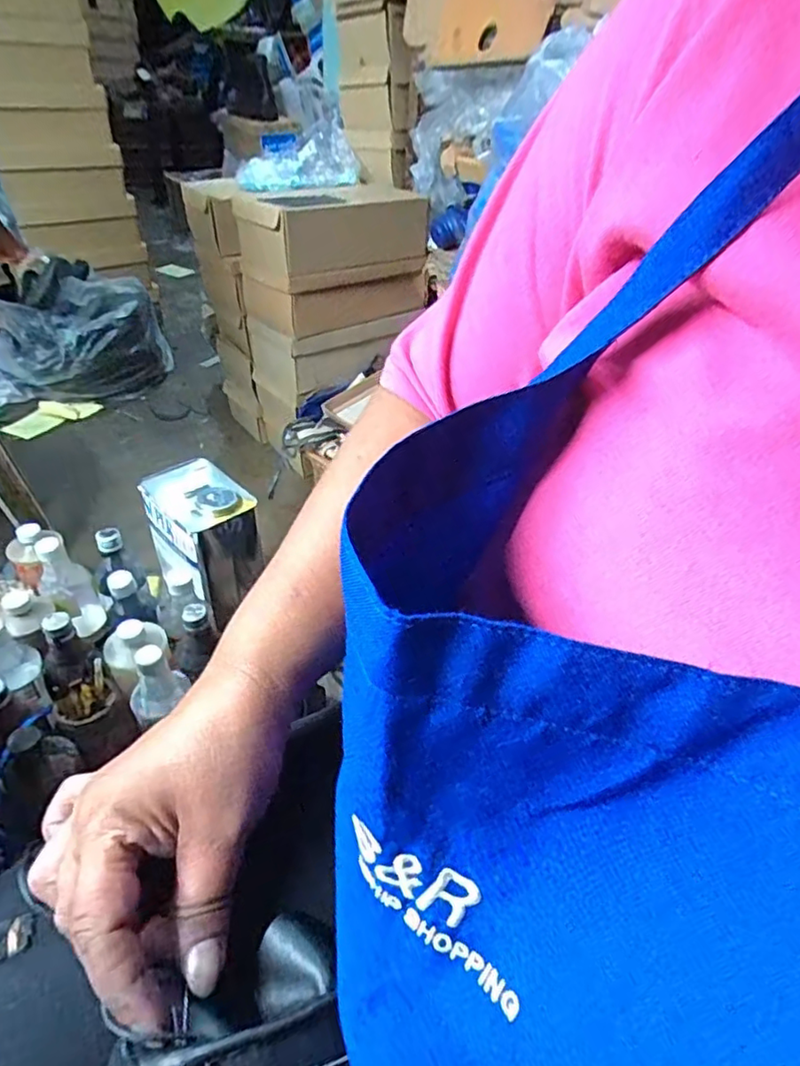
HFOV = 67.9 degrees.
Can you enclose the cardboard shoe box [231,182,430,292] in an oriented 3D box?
[{"bbox_3d":[-0.133,-0.557,1.102,0.344,0.121,0.200,-28,50,-33],"label":"cardboard shoe box"}]

